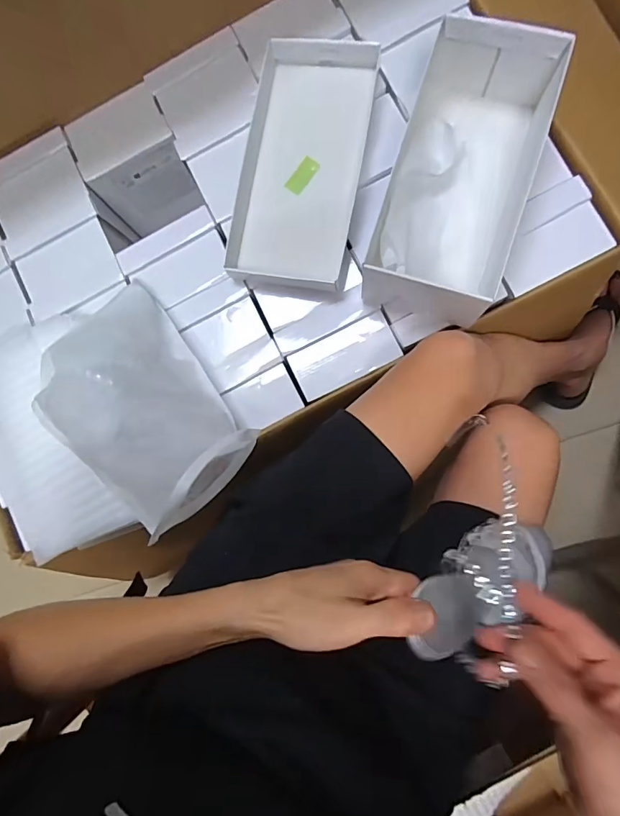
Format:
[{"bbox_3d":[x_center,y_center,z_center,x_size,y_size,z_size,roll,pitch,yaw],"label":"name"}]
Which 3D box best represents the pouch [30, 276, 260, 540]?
[{"bbox_3d":[-0.204,-0.011,0.500,0.166,0.121,0.284,-42,83,2],"label":"pouch"}]

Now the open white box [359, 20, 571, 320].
[{"bbox_3d":[0.174,-0.264,0.498,0.154,0.090,0.304,18,88,7],"label":"open white box"}]

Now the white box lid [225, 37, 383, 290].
[{"bbox_3d":[-0.011,-0.309,0.551,0.148,0.031,0.304,11,87,7],"label":"white box lid"}]

